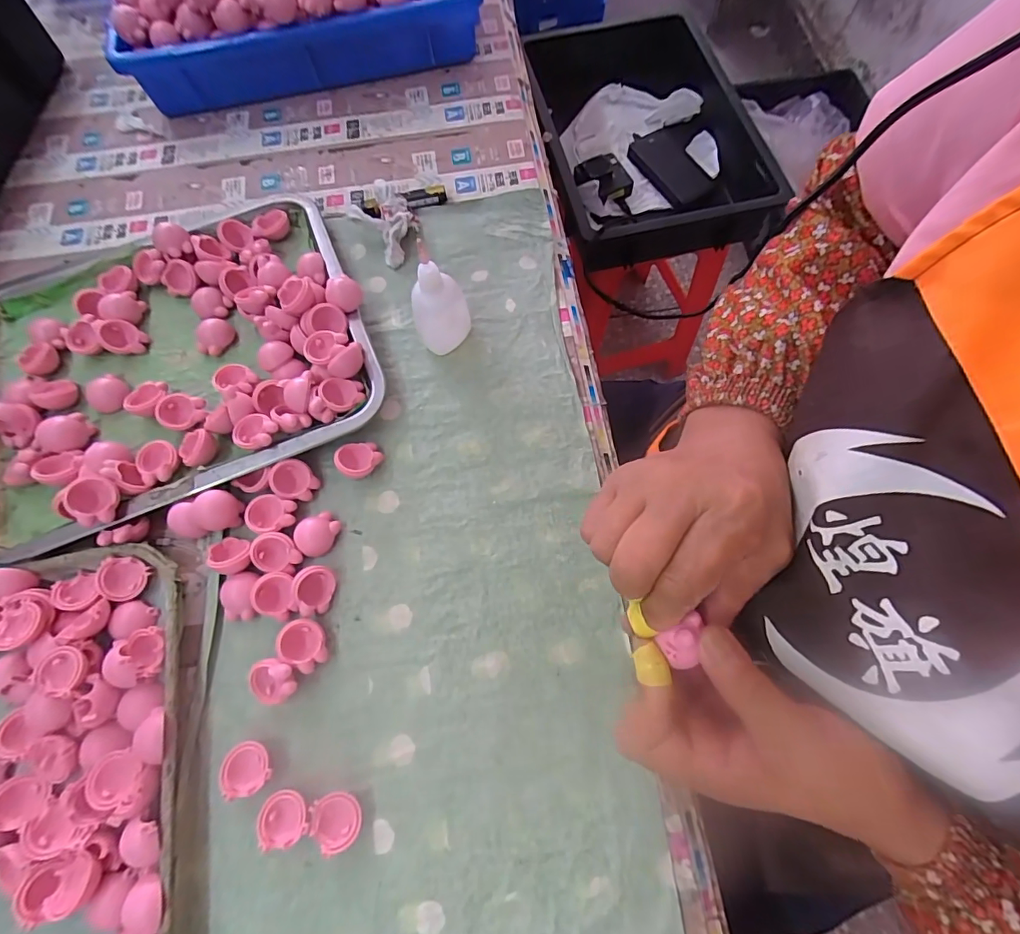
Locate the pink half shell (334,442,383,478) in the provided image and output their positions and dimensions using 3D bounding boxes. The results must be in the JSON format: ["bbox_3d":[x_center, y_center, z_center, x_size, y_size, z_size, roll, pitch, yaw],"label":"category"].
[{"bbox_3d":[-0.114,-0.005,0.360,0.032,0.021,0.028,-28,73,-9],"label":"pink half shell"}]

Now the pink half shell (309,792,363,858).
[{"bbox_3d":[-0.104,0.213,0.286,0.027,0.015,0.029,2,71,1],"label":"pink half shell"}]

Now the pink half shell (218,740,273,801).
[{"bbox_3d":[-0.164,0.188,0.297,0.029,0.015,0.029,0,71,0],"label":"pink half shell"}]

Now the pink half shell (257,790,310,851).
[{"bbox_3d":[-0.135,0.211,0.287,0.031,0.017,0.028,-25,72,-8],"label":"pink half shell"}]

